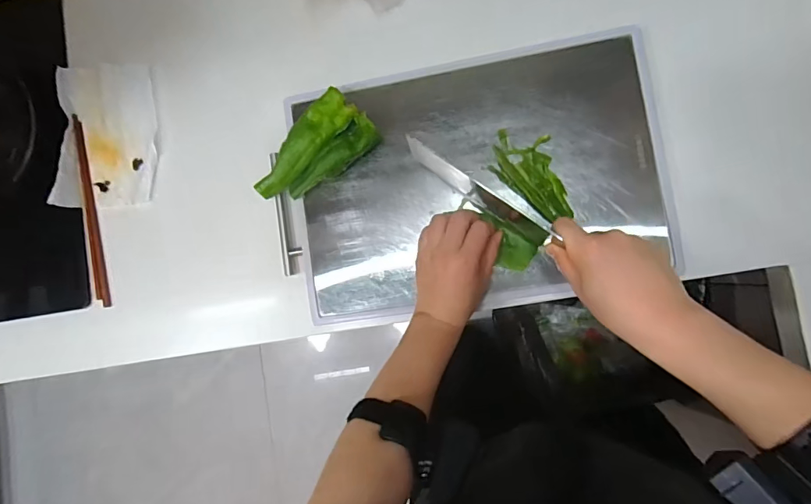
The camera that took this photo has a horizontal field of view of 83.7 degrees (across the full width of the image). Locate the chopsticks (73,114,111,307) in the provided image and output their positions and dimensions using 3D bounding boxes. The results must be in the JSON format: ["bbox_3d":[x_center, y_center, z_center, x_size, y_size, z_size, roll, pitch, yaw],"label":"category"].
[{"bbox_3d":[-0.412,-0.053,0.593,0.018,0.013,0.249,-12,85,7],"label":"chopsticks"}]

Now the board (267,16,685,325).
[{"bbox_3d":[0.065,-0.078,0.513,0.428,0.019,0.278,-8,86,7],"label":"board"}]

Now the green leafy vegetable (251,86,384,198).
[{"bbox_3d":[-0.105,-0.114,0.519,0.144,0.038,0.075,-36,83,4],"label":"green leafy vegetable"}]

